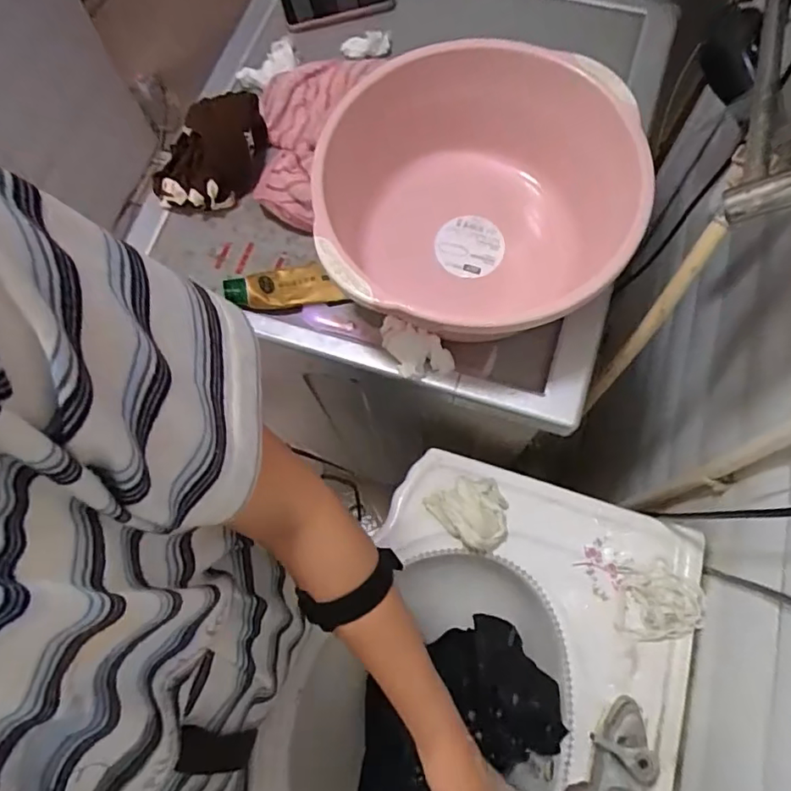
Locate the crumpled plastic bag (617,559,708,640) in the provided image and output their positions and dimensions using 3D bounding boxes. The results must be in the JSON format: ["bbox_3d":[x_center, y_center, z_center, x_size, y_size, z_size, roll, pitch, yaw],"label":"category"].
[{"bbox_3d":[0.305,0.236,0.626,0.086,0.029,0.084,14,70,7],"label":"crumpled plastic bag"}]

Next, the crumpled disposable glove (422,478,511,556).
[{"bbox_3d":[0.094,0.135,0.655,0.079,0.050,0.093,-40,73,-12],"label":"crumpled disposable glove"}]

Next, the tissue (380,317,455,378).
[{"bbox_3d":[0.019,-0.045,0.587,0.083,0.028,0.046,24,72,11],"label":"tissue"}]

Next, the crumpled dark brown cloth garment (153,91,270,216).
[{"bbox_3d":[-0.209,-0.284,0.657,0.088,0.071,0.160,38,75,15],"label":"crumpled dark brown cloth garment"}]

